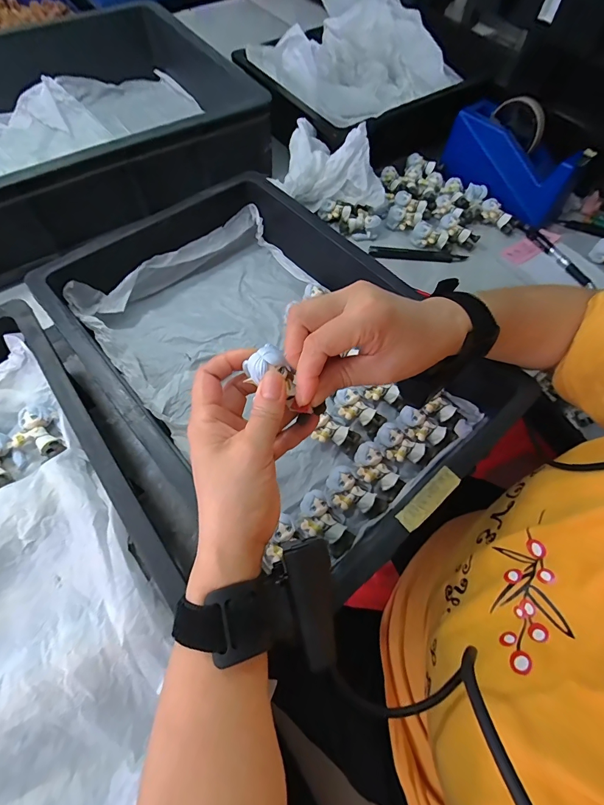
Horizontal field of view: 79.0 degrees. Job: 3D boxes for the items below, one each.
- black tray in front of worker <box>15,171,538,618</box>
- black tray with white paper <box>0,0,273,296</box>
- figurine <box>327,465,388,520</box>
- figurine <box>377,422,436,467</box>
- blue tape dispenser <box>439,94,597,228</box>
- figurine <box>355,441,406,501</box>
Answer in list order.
[{"bbox_3d":[-0.034,-0.056,0.412,0.305,0.095,0.454,-38,70,-19],"label":"black tray in front of worker"},{"bbox_3d":[-0.398,-0.398,0.553,0.602,0.116,0.403,-30,67,-16],"label":"black tray with white paper"},{"bbox_3d":[0.054,0.092,0.366,0.062,0.023,0.038,23,64,10],"label":"figurine"},{"bbox_3d":[0.108,0.049,0.388,0.062,0.023,0.033,25,65,11],"label":"figurine"},{"bbox_3d":[0.312,-0.368,0.557,0.070,0.138,0.203,-40,70,-20],"label":"blue tape dispenser"},{"bbox_3d":[0.079,0.070,0.378,0.057,0.020,0.035,33,66,14],"label":"figurine"}]

